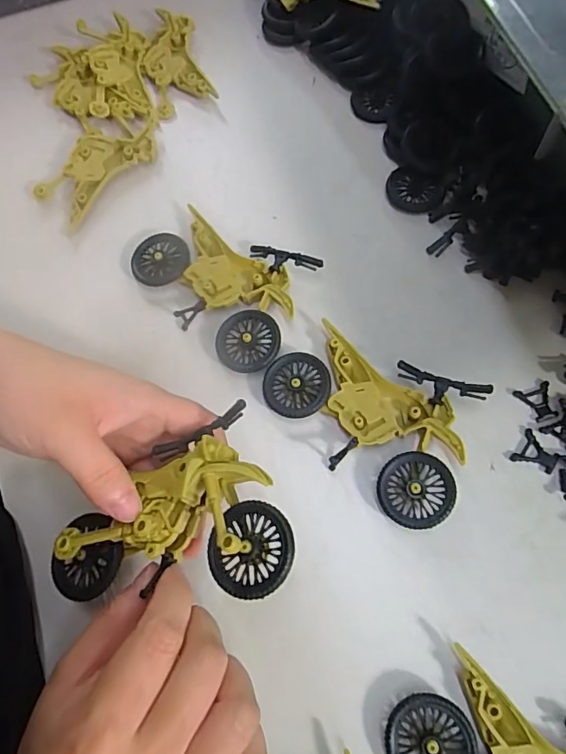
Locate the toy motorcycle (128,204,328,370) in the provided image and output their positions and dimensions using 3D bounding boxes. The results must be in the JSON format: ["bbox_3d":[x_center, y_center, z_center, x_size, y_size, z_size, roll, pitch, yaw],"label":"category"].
[{"bbox_3d":[-0.034,-0.062,0.306,0.112,0.023,0.077,41,77,18],"label":"toy motorcycle"}]

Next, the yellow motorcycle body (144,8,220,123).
[{"bbox_3d":[-0.085,-0.244,0.381,0.043,0.017,0.097,-17,68,-2],"label":"yellow motorcycle body"}]

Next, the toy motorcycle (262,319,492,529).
[{"bbox_3d":[0.044,0.020,0.265,0.112,0.025,0.076,27,73,14],"label":"toy motorcycle"}]

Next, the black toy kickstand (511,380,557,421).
[{"bbox_3d":[0.140,0.014,0.271,0.019,0.004,0.020,-19,68,-3],"label":"black toy kickstand"}]

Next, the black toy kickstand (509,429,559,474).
[{"bbox_3d":[0.134,0.041,0.263,0.020,0.006,0.019,35,75,17],"label":"black toy kickstand"}]

